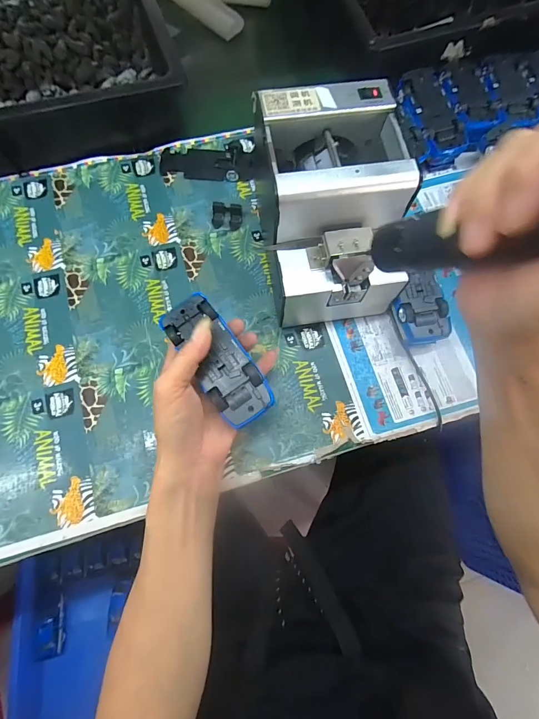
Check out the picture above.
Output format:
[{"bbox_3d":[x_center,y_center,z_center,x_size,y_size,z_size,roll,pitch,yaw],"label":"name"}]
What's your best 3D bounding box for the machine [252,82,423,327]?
[{"bbox_3d":[0.064,-0.147,0.364,0.124,0.149,0.168,-8,72,-4],"label":"machine"}]

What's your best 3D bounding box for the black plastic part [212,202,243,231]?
[{"bbox_3d":[-0.054,-0.180,0.438,0.037,0.014,0.027,3,72,0],"label":"black plastic part"}]

